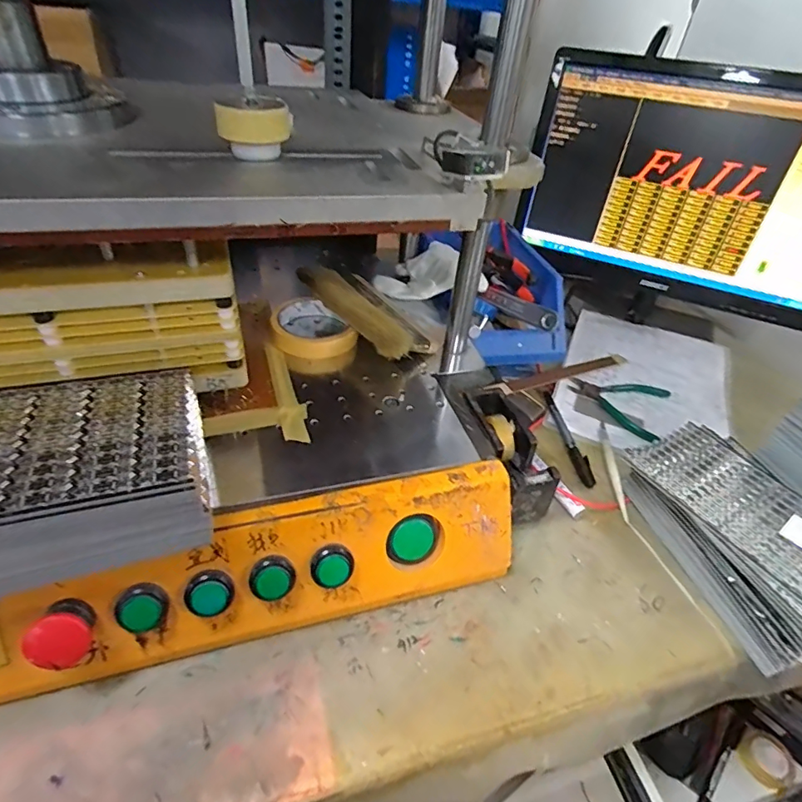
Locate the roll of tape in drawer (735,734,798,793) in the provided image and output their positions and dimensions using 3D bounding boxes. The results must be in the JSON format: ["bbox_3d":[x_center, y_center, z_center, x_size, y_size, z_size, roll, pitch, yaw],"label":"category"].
[{"bbox_3d":[0.391,0.383,0.516,0.050,0.012,0.047,4,40,-4],"label":"roll of tape in drawer"}]

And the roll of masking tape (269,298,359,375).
[{"bbox_3d":[-0.098,-0.069,0.537,0.090,0.047,0.099,-4,41,-14],"label":"roll of masking tape"}]

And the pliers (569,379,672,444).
[{"bbox_3d":[0.274,-0.001,0.619,0.118,0.019,0.093,22,42,16],"label":"pliers"}]

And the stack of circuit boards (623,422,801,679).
[{"bbox_3d":[0.324,0.125,0.447,0.148,0.058,0.230,-11,44,-21],"label":"stack of circuit boards"}]

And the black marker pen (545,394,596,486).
[{"bbox_3d":[0.192,0.040,0.557,0.019,0.012,0.142,0,41,-9],"label":"black marker pen"}]

